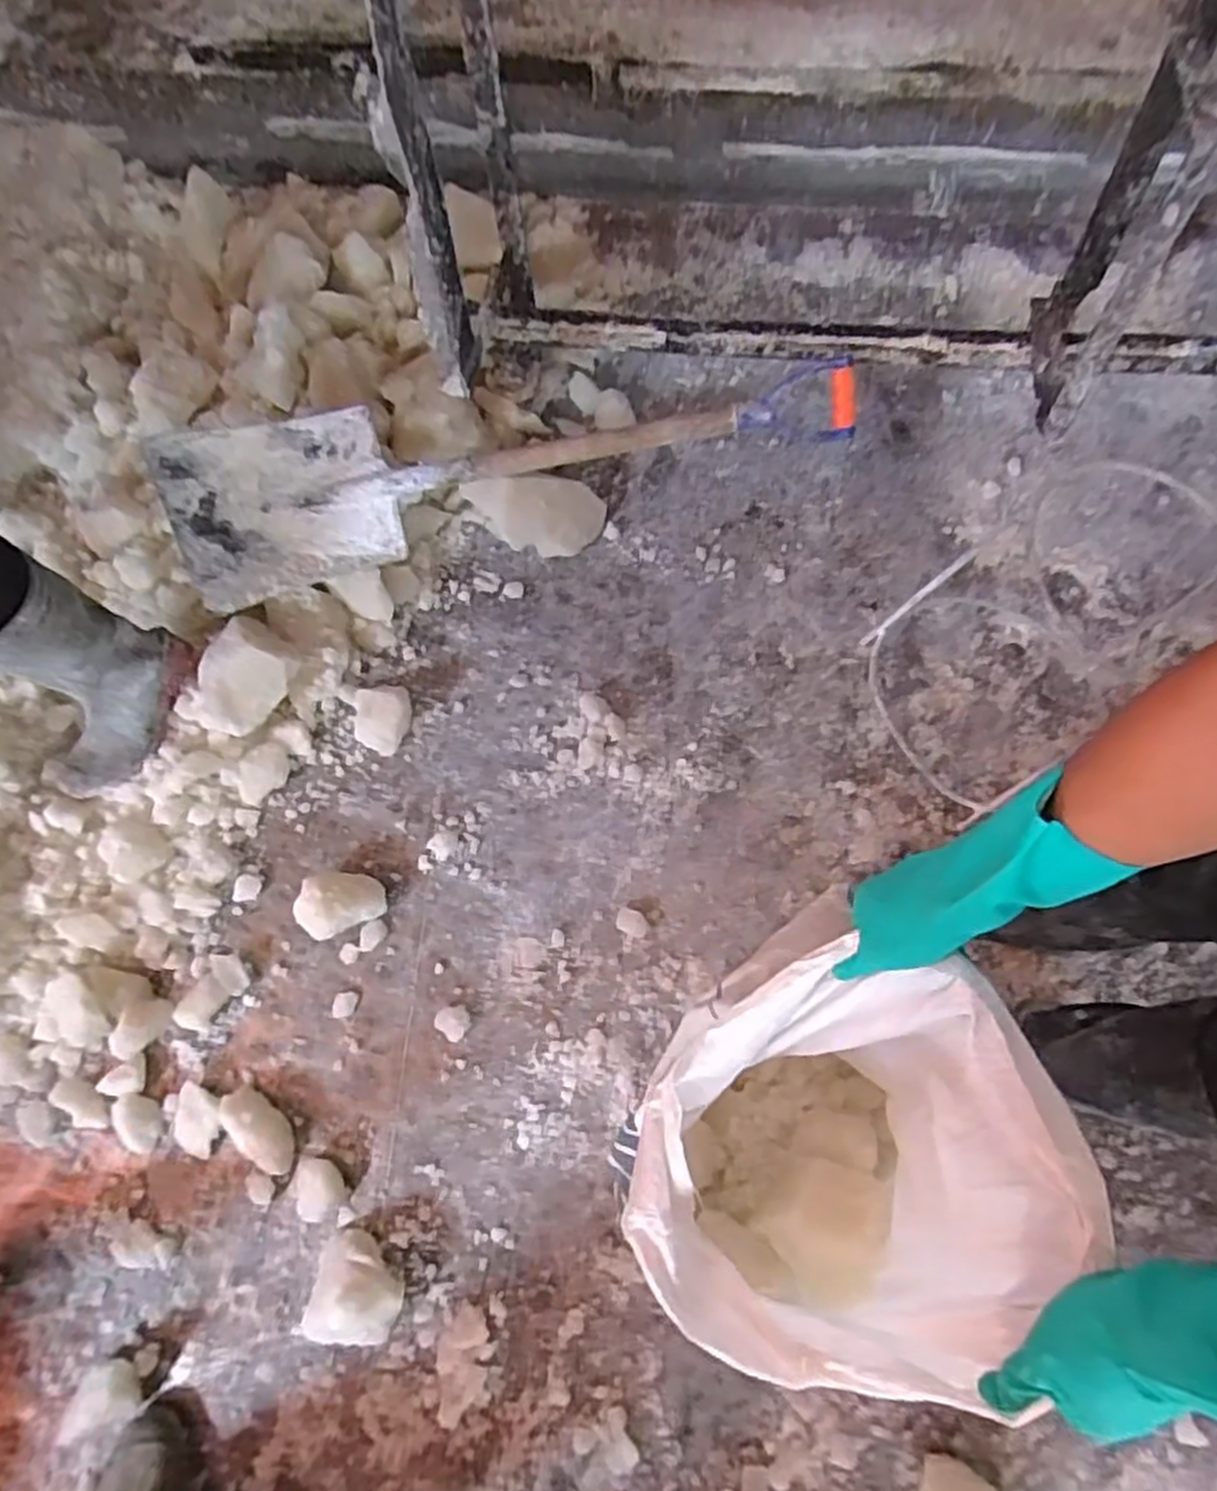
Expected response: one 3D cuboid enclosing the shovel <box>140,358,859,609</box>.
[{"bbox_3d":[-0.134,-0.436,1.174,1.012,0.227,0.213,-15,75,-2],"label":"shovel"}]

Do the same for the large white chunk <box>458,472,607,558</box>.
[{"bbox_3d":[-0.107,-0.369,1.246,0.210,0.118,0.108,-22,75,-3],"label":"large white chunk"}]

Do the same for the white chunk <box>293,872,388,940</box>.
[{"bbox_3d":[-0.388,0.223,1.111,0.121,0.079,0.084,-25,75,-4],"label":"white chunk"}]

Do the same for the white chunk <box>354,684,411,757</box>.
[{"bbox_3d":[-0.347,-0.037,1.190,0.091,0.068,0.098,-1,75,2],"label":"white chunk"}]

